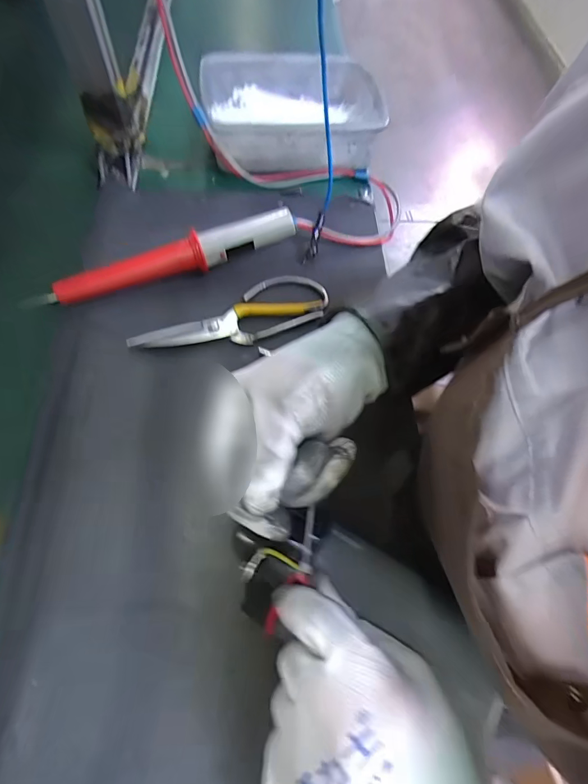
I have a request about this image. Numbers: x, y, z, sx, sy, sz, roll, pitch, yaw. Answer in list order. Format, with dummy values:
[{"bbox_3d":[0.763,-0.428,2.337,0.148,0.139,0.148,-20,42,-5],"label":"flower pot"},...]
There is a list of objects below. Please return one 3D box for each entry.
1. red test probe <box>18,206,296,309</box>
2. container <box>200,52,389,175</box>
[{"bbox_3d":[-0.129,-0.132,0.411,0.271,0.044,0.028,-19,67,-14],"label":"red test probe"},{"bbox_3d":[0.005,-0.365,0.523,0.220,0.072,0.175,-9,65,-10],"label":"container"}]

